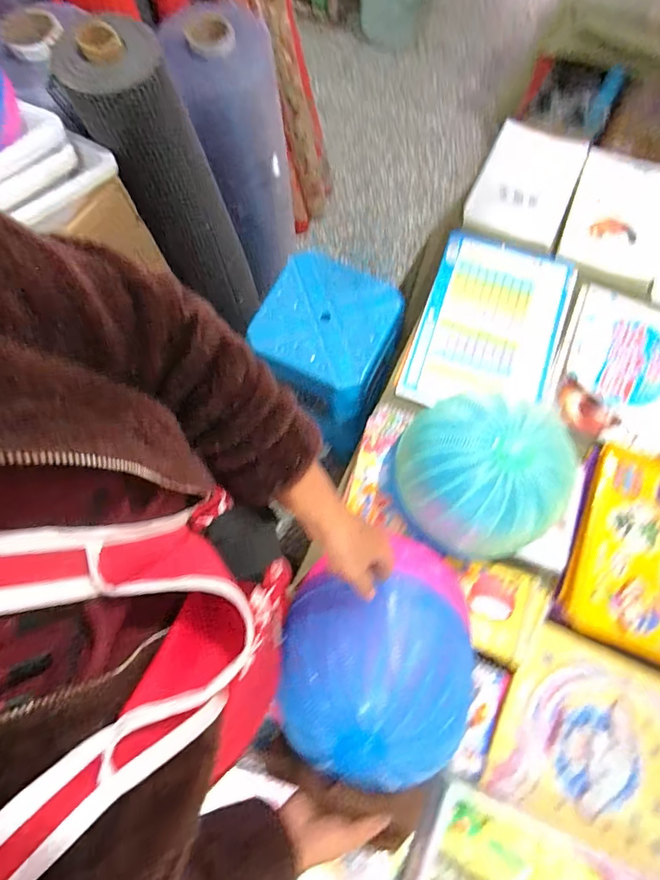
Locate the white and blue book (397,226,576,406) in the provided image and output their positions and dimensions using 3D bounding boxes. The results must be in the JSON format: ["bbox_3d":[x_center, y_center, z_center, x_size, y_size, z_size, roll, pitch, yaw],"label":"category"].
[{"bbox_3d":[0.309,-0.221,0.831,0.254,0.027,0.379,20,76,5],"label":"white and blue book"}]

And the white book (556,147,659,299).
[{"bbox_3d":[0.582,-0.456,0.863,0.185,0.023,0.298,22,74,6],"label":"white book"}]

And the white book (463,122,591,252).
[{"bbox_3d":[0.407,-0.532,0.899,0.185,0.040,0.272,23,76,5],"label":"white book"}]

